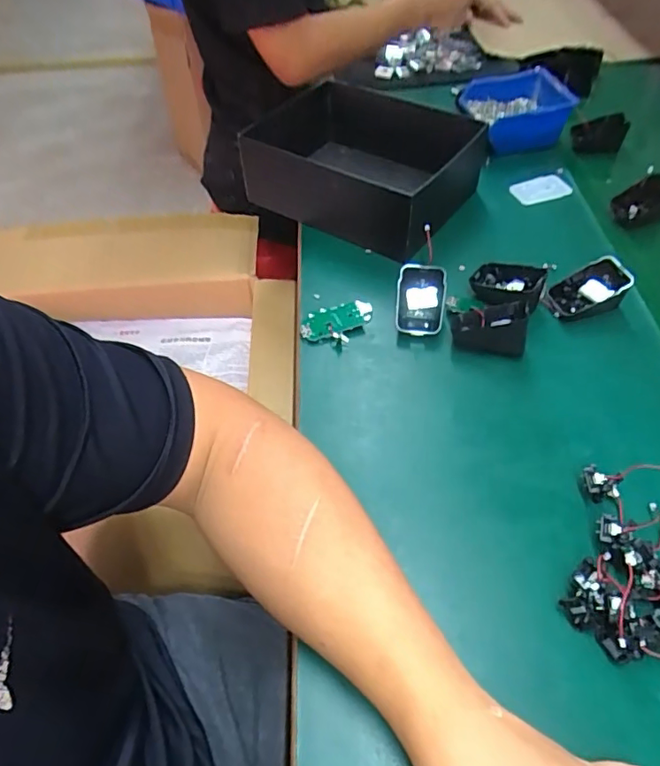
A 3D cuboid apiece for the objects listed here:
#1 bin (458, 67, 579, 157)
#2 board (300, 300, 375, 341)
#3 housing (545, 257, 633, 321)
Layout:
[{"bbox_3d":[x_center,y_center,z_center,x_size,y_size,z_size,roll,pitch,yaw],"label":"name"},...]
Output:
[{"bbox_3d":[0.249,-0.374,0.727,0.131,0.072,0.114,-8,52,-4],"label":"bin"},{"bbox_3d":[0.006,-0.067,0.540,0.077,0.008,0.039,-20,53,-13],"label":"board"},{"bbox_3d":[0.253,-0.092,0.530,0.071,0.041,0.047,-5,51,-1],"label":"housing"}]

